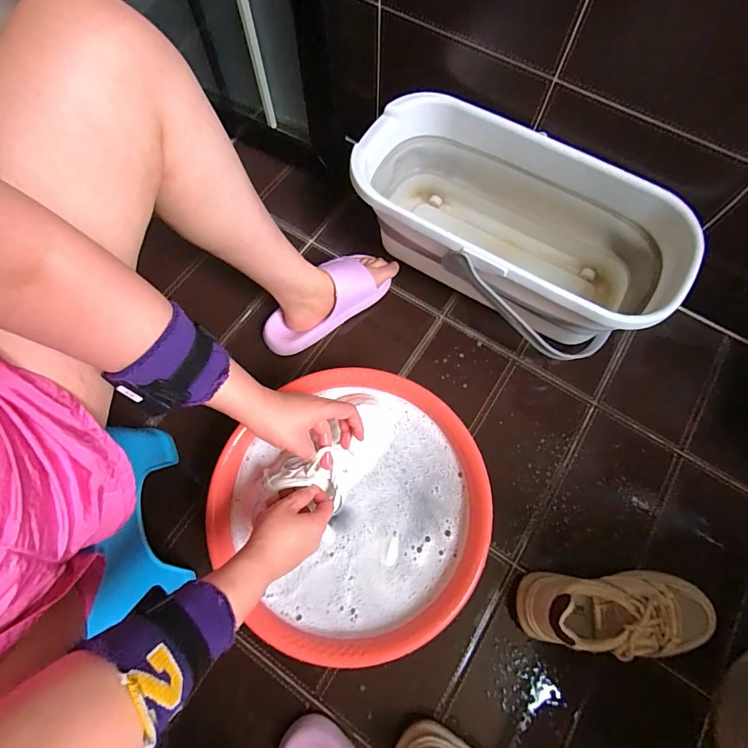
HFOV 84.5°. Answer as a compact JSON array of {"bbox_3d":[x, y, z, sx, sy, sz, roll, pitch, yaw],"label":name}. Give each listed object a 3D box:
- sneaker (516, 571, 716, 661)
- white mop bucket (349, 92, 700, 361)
[{"bbox_3d":[0.322,0.314,0.549,0.246,0.107,0.093,4,71,1],"label":"sneaker"},{"bbox_3d":[0.210,-0.231,0.695,0.497,0.193,0.247,29,73,9],"label":"white mop bucket"}]

